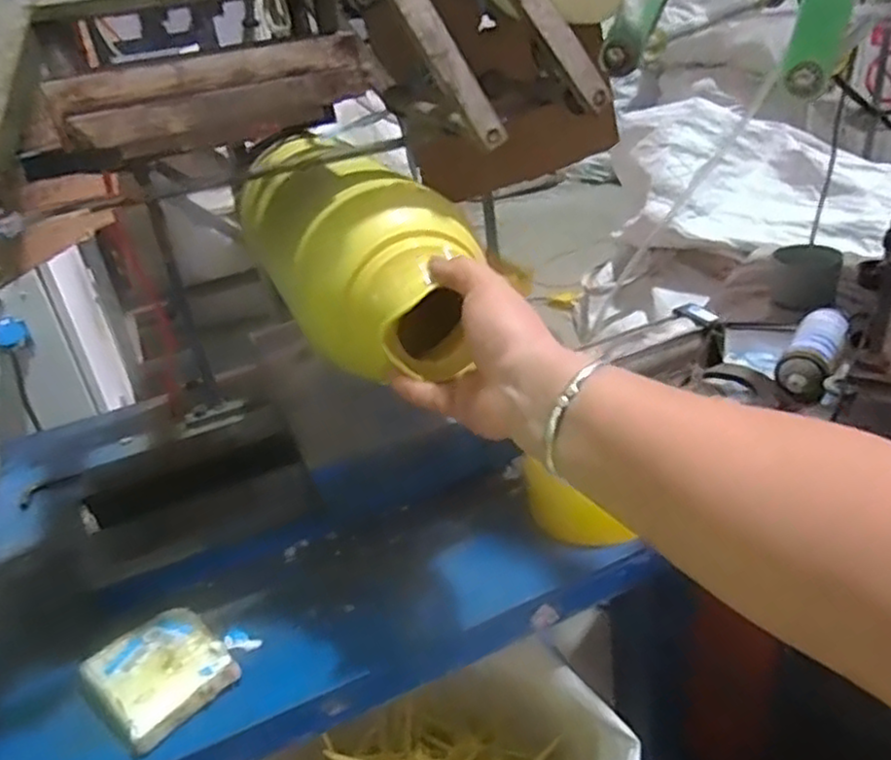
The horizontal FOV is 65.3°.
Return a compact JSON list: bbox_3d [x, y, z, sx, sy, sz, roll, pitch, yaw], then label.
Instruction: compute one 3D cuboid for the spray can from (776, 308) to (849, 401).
[{"bbox_3d":[0.498,-0.040,0.940,0.060,0.052,0.171,14,36,33],"label":"spray can"}]

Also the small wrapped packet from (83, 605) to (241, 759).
[{"bbox_3d":[-0.223,0.228,0.544,0.095,0.026,0.090,19,39,39],"label":"small wrapped packet"}]

